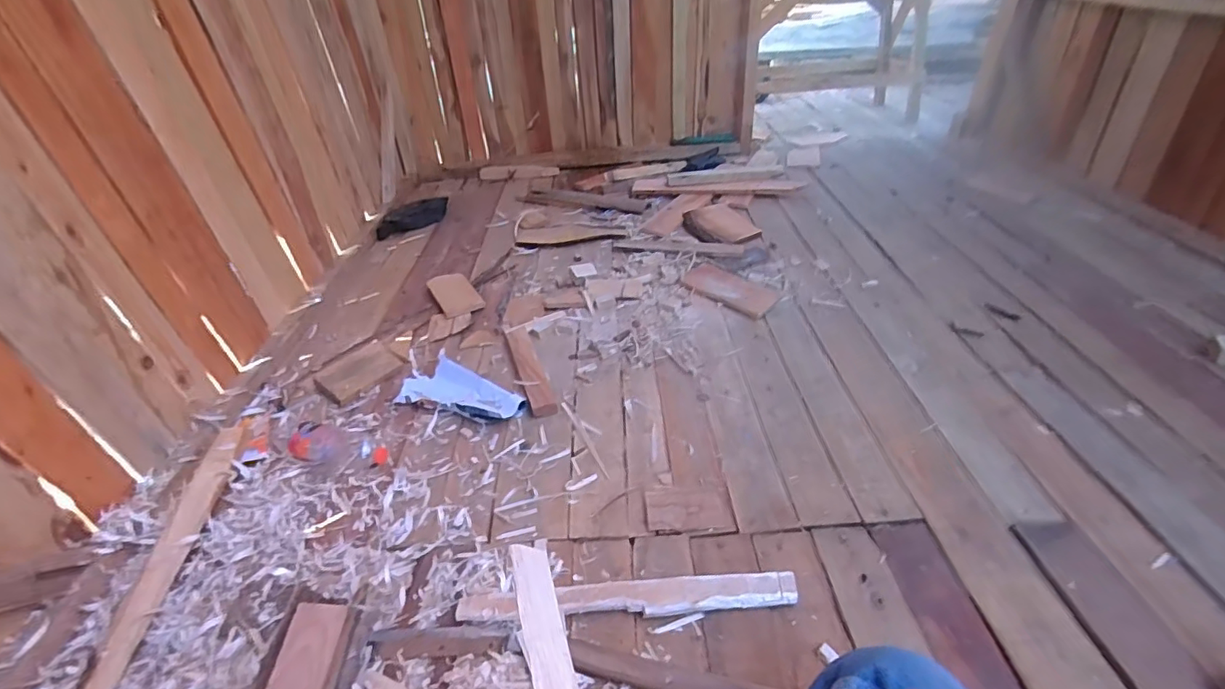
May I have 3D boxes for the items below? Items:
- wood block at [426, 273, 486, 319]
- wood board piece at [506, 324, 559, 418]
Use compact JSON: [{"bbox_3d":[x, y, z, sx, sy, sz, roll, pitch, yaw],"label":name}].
[{"bbox_3d":[-0.398,-0.131,1.403,0.099,0.013,0.213,-23,39,-21],"label":"wood block"},{"bbox_3d":[-0.170,0.046,1.151,0.050,0.032,0.281,-14,37,-14],"label":"wood board piece"}]

